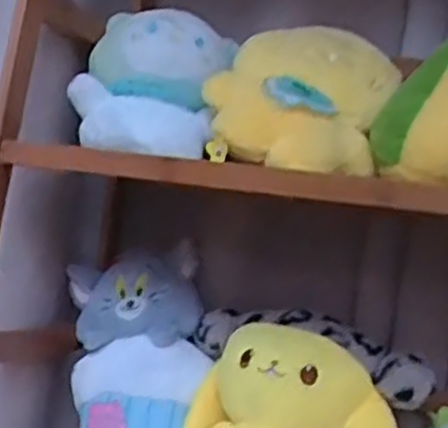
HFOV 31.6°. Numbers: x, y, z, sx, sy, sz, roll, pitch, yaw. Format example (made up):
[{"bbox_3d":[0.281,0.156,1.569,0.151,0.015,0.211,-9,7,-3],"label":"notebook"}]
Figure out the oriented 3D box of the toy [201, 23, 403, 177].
[{"bbox_3d":[0.071,-0.107,0.742,0.172,0.138,0.086,8,0,0],"label":"toy"}]

